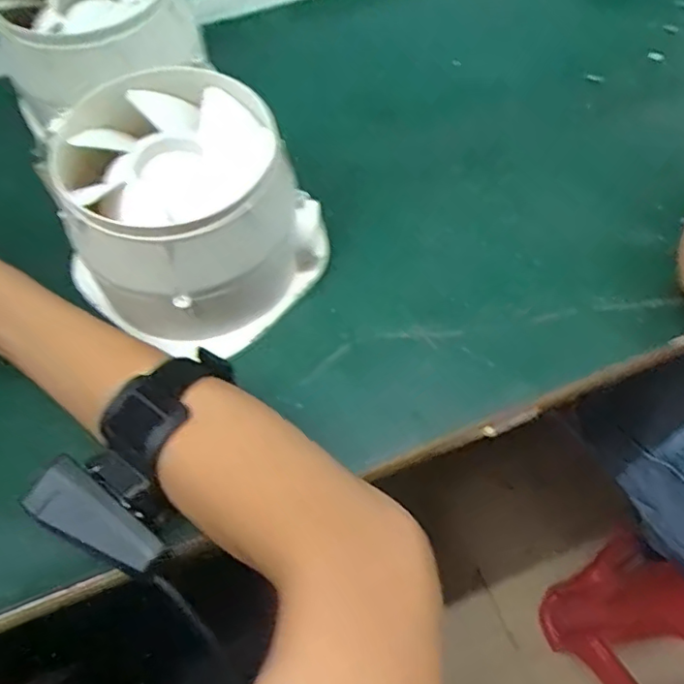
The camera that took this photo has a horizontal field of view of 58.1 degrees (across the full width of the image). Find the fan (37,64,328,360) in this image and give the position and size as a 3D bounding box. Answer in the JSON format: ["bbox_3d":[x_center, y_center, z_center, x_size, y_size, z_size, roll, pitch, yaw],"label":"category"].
[{"bbox_3d":[-0.089,-0.074,0.360,0.129,0.095,0.128,-38,67,-18],"label":"fan"}]

